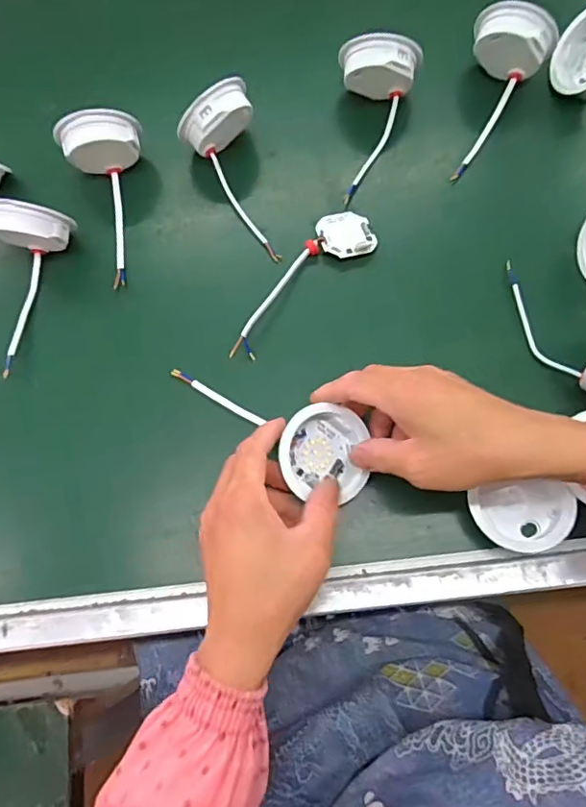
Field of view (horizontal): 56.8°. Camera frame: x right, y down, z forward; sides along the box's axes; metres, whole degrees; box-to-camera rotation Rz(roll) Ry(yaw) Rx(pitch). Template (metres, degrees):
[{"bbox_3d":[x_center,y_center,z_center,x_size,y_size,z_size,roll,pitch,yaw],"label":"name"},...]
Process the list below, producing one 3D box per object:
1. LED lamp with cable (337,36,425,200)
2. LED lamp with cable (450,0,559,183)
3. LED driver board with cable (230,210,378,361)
[{"bbox_3d":[0.071,-0.250,0.470,0.070,0.070,0.121,4,73,6],"label":"LED lamp with cable"},{"bbox_3d":[0.175,-0.272,0.471,0.071,0.077,0.123,20,75,10],"label":"LED lamp with cable"},{"bbox_3d":[0.003,-0.106,0.458,0.166,0.023,0.049,-44,74,-9],"label":"LED driver board with cable"}]

